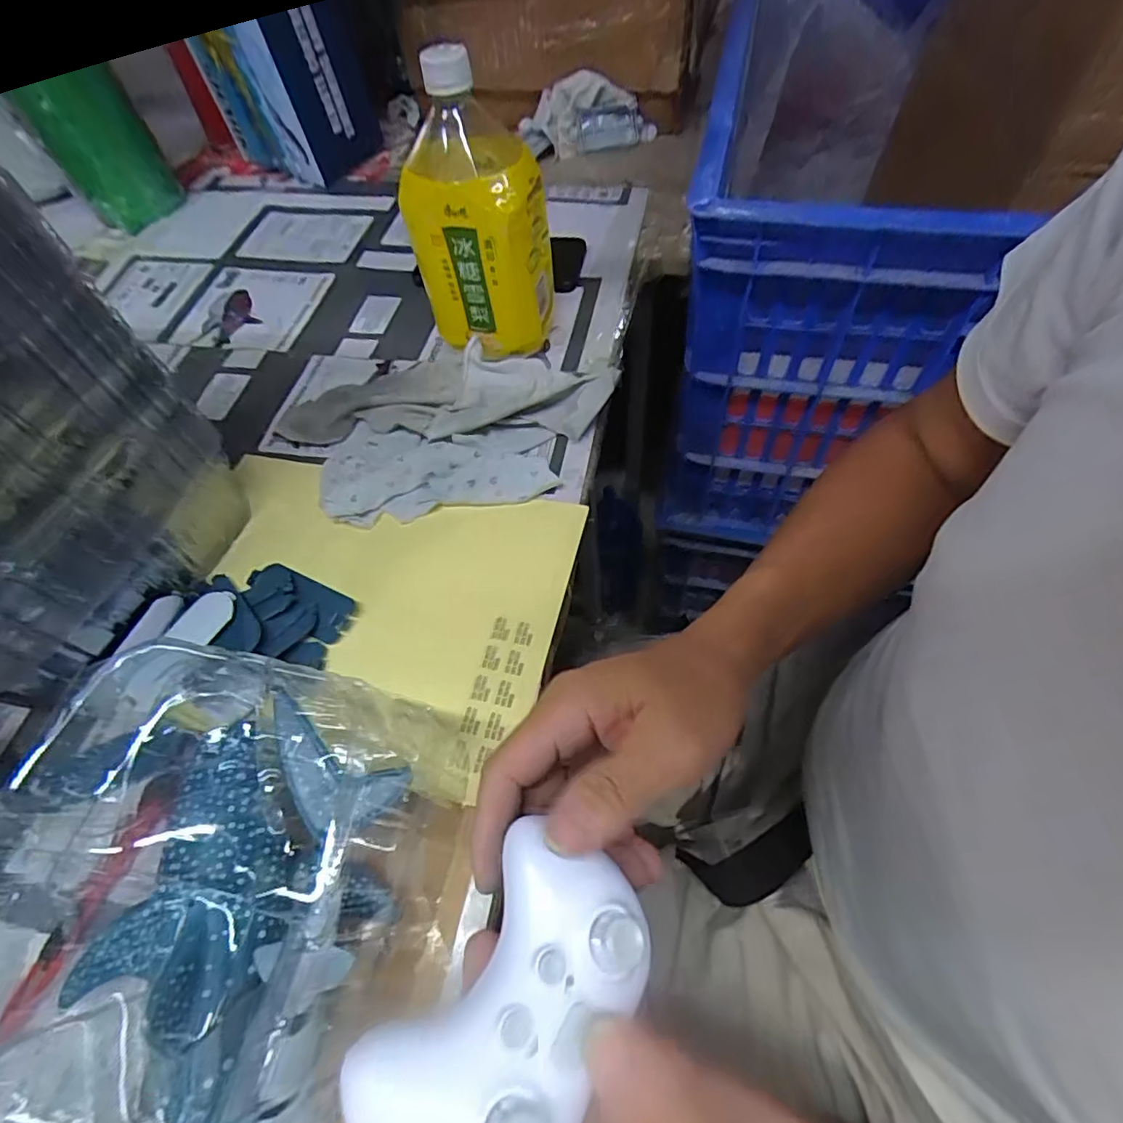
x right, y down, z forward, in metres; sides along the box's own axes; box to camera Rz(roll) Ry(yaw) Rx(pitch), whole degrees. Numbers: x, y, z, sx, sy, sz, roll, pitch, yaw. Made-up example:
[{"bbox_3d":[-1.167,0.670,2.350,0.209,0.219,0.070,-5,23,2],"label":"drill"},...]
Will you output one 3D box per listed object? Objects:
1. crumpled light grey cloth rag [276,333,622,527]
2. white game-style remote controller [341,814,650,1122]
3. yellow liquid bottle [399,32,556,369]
[{"bbox_3d":[-0.098,-0.107,0.453,0.256,0.029,0.174,5,59,8],"label":"crumpled light grey cloth rag"},{"bbox_3d":[-0.016,0.147,0.189,0.065,0.027,0.102,30,65,21],"label":"white game-style remote controller"},{"bbox_3d":[-0.060,-0.253,0.436,0.098,0.191,0.083,0,58,4],"label":"yellow liquid bottle"}]

